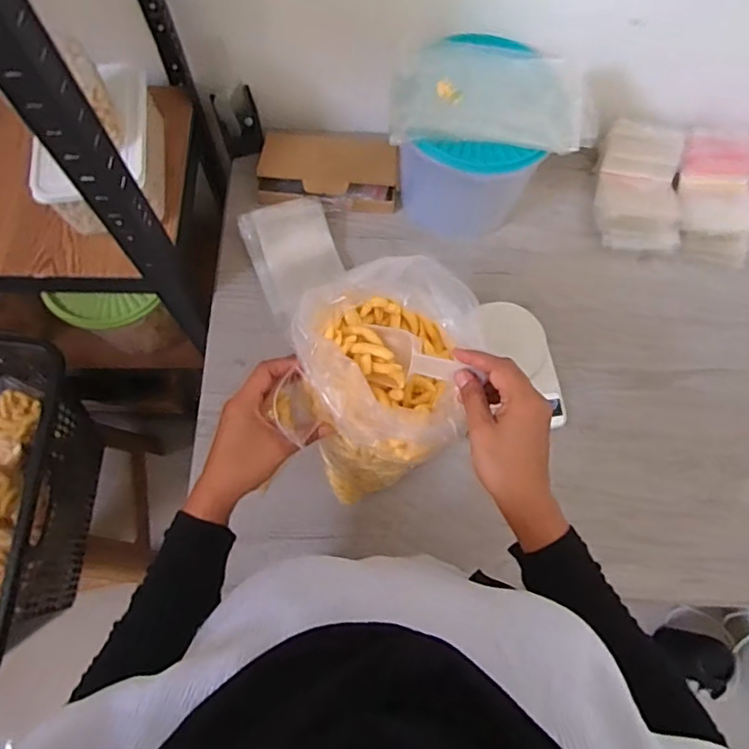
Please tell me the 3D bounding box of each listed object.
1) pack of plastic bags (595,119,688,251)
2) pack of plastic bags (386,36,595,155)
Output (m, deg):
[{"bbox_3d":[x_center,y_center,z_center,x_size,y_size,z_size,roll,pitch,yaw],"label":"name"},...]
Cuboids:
[{"bbox_3d":[0.394,-0.276,0.847,0.119,0.071,0.178,5,72,0],"label":"pack of plastic bags"},{"bbox_3d":[0.144,-0.338,0.696,0.243,0.048,0.152,2,72,-1],"label":"pack of plastic bags"}]

